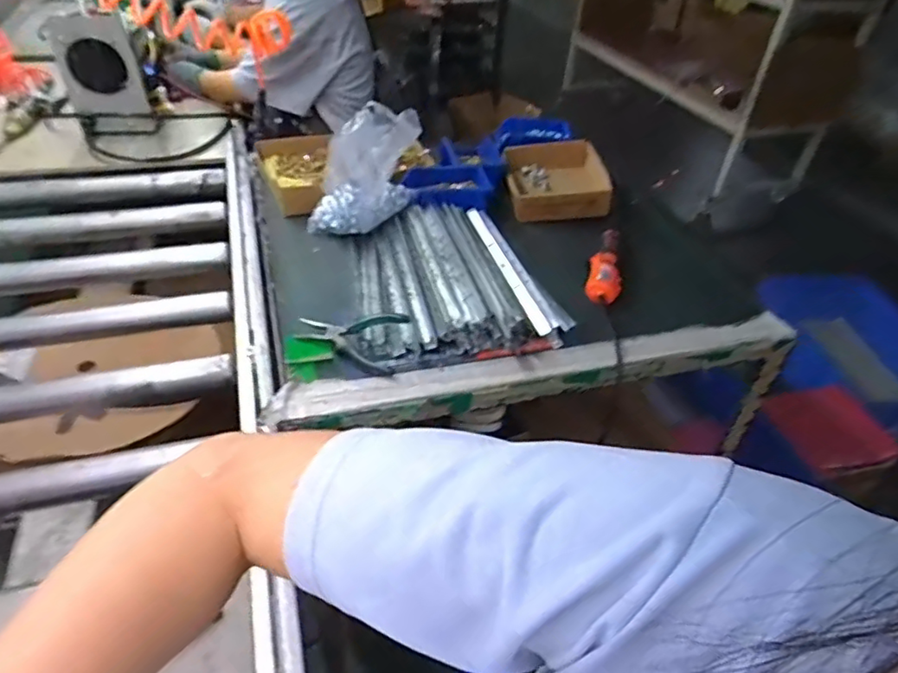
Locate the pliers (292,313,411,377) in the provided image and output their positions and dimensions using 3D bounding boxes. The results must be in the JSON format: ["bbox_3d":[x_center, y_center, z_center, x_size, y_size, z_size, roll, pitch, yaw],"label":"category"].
[{"bbox_3d":[-0.127,-0.010,0.804,0.148,0.036,0.083,21,42,18],"label":"pliers"}]

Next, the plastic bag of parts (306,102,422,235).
[{"bbox_3d":[-0.141,-0.283,1.001,0.135,0.184,0.160,21,42,18],"label":"plastic bag of parts"}]

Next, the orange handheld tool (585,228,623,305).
[{"bbox_3d":[0.257,-0.127,0.979,0.052,0.042,0.206,11,40,6],"label":"orange handheld tool"}]

